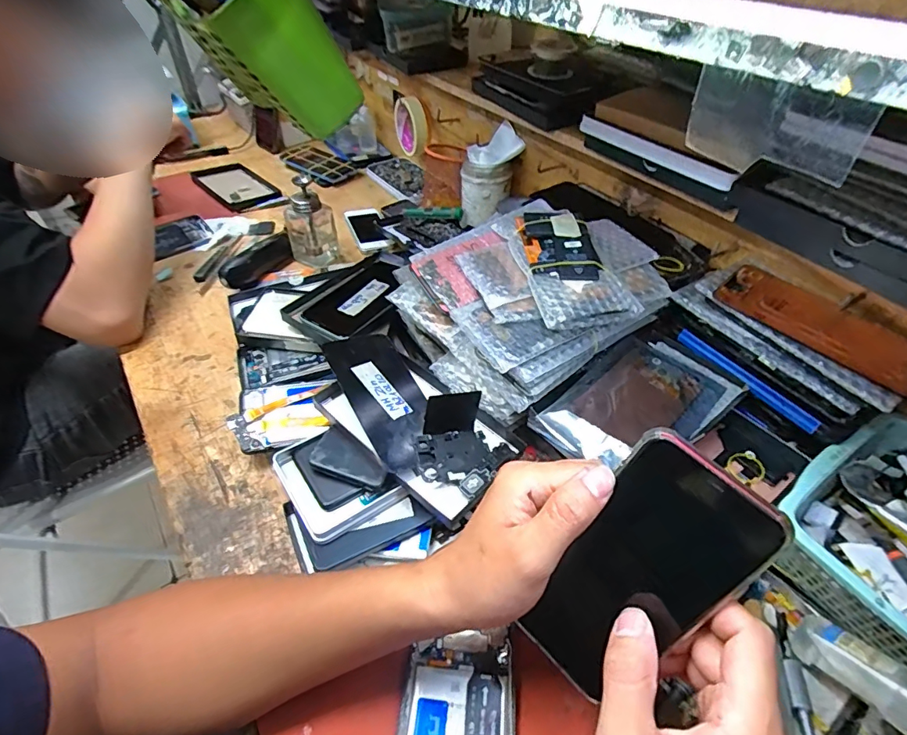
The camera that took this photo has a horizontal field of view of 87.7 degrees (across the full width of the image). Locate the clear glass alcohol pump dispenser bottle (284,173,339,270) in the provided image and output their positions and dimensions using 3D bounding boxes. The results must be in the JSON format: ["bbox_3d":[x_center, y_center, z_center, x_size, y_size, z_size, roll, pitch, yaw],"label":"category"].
[{"bbox_3d":[-0.213,-0.219,0.698,0.070,0.111,0.077,-11,47,-11],"label":"clear glass alcohol pump dispenser bottle"}]

